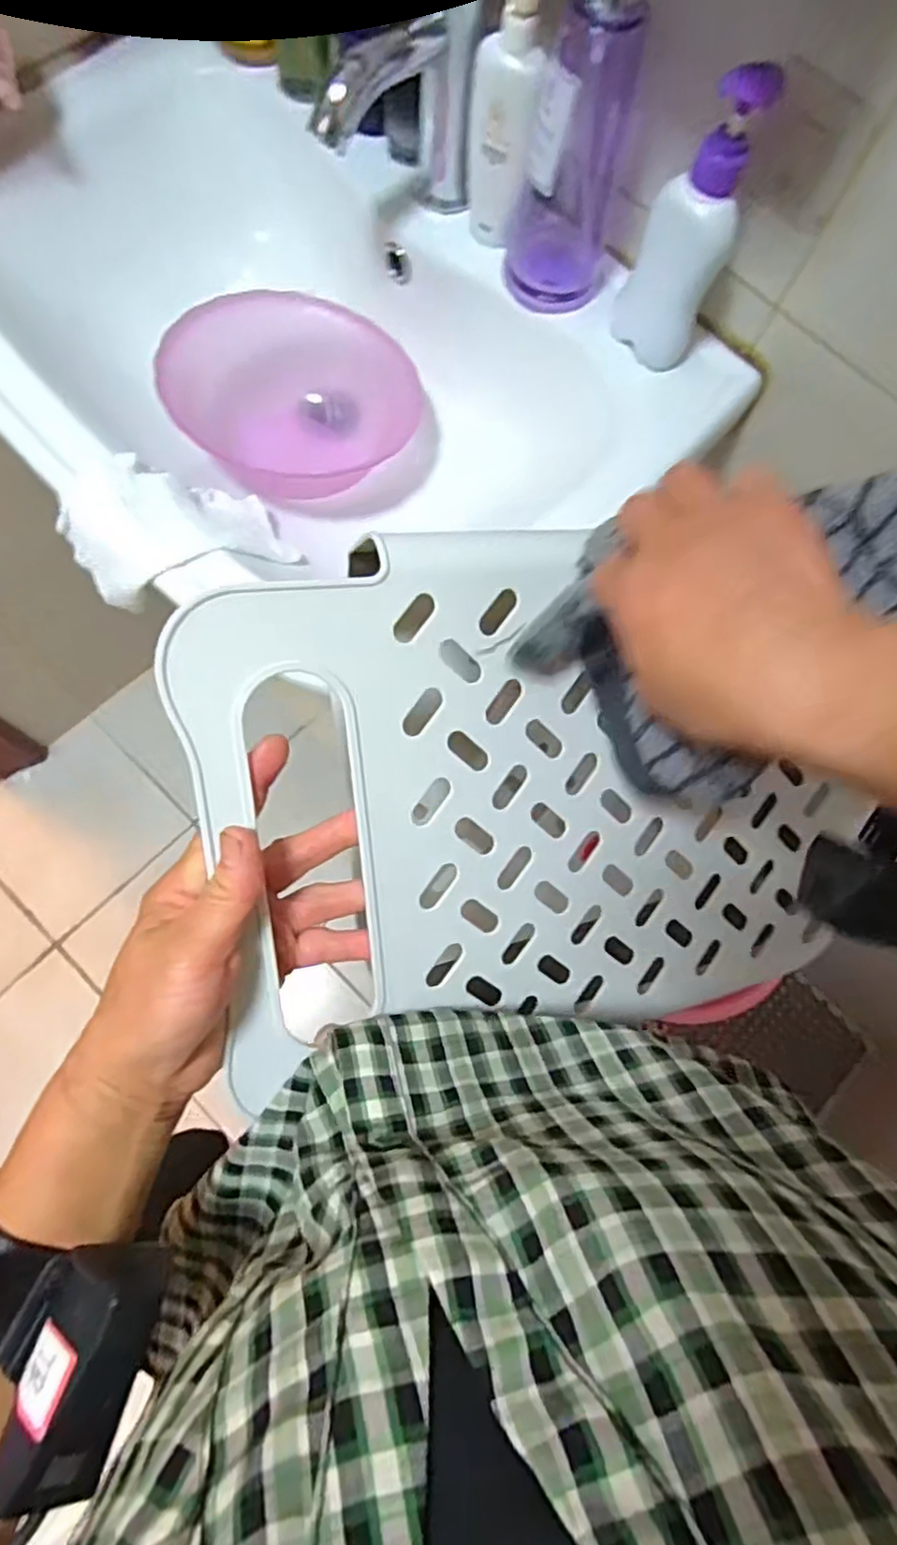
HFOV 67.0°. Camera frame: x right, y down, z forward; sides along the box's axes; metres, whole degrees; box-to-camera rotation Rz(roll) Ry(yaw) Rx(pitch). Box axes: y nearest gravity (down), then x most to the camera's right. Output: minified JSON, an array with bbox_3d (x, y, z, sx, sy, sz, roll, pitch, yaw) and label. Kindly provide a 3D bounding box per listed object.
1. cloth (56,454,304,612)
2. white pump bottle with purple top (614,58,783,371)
[{"bbox_3d":[-0.203,-0.180,0.506,0.138,0.088,0.094,-29,80,-7],"label":"cloth"},{"bbox_3d":[0.159,-0.358,0.455,0.057,0.165,0.046,15,78,2],"label":"white pump bottle with purple top"}]

